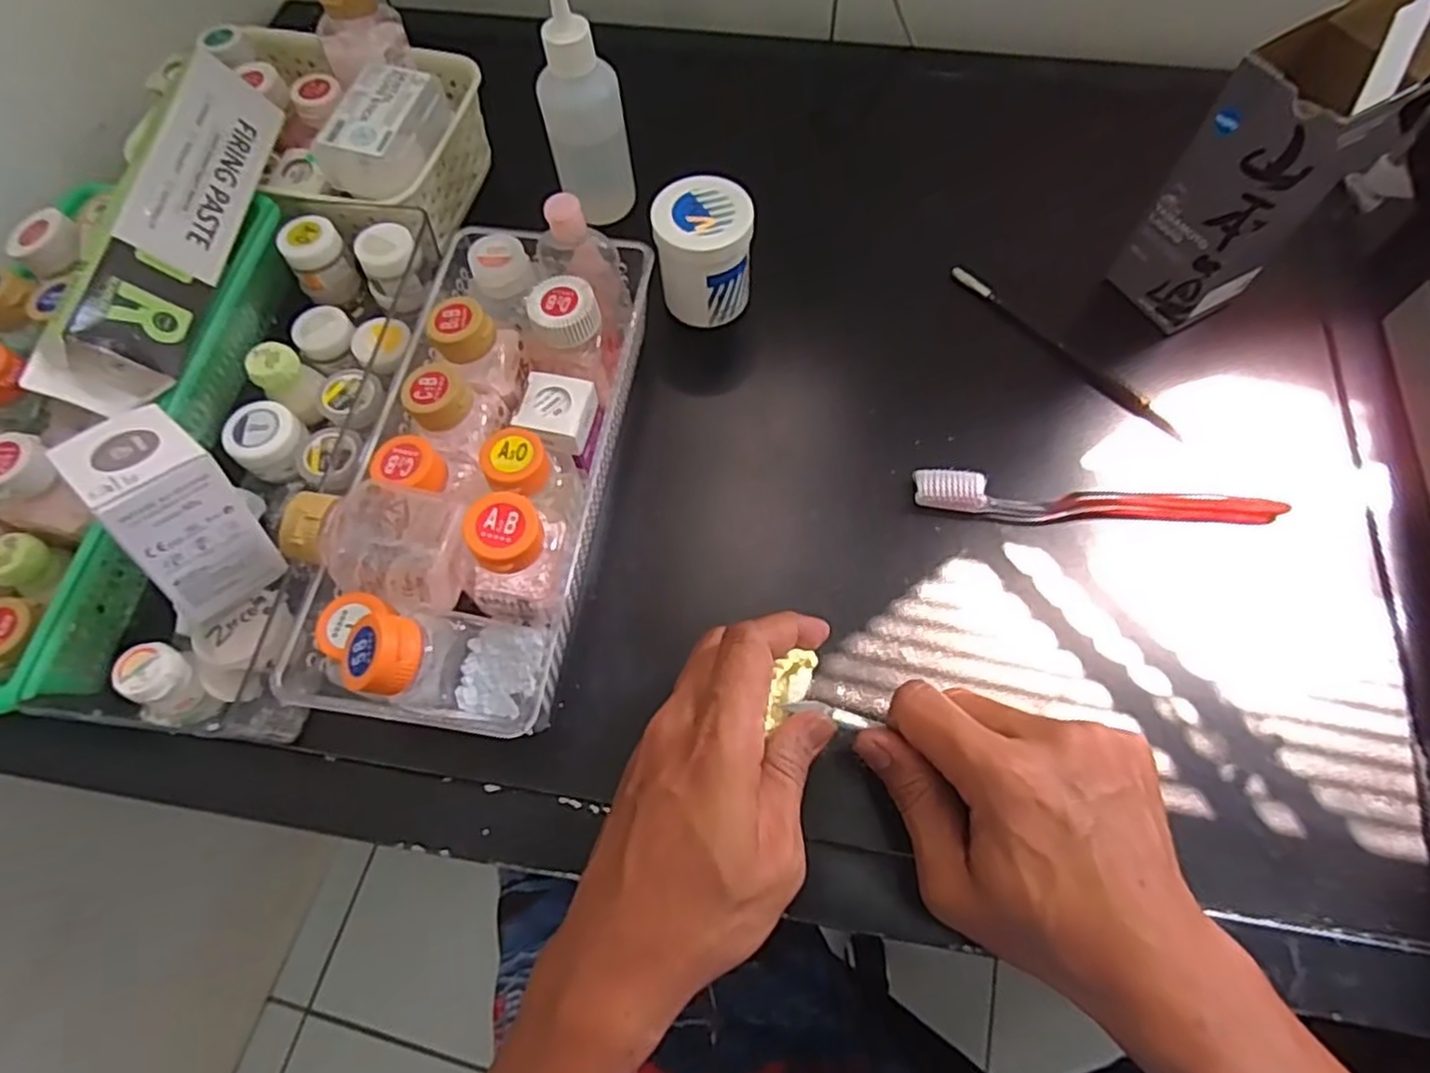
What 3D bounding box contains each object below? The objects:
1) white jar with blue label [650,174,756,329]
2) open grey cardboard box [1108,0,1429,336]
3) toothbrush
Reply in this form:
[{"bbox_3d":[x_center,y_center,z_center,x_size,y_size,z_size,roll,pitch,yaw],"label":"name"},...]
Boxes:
[{"bbox_3d":[-0.006,-0.165,0.428,0.054,0.063,0.050,-2,65,1],"label":"white jar with blue label"},{"bbox_3d":[0.283,-0.196,0.368,0.068,0.178,0.060,-36,69,-14],"label":"open grey cardboard box"},{"bbox_3d":[0.203,-0.016,0.391,0.188,0.012,0.023,5,65,4],"label":"toothbrush"}]

